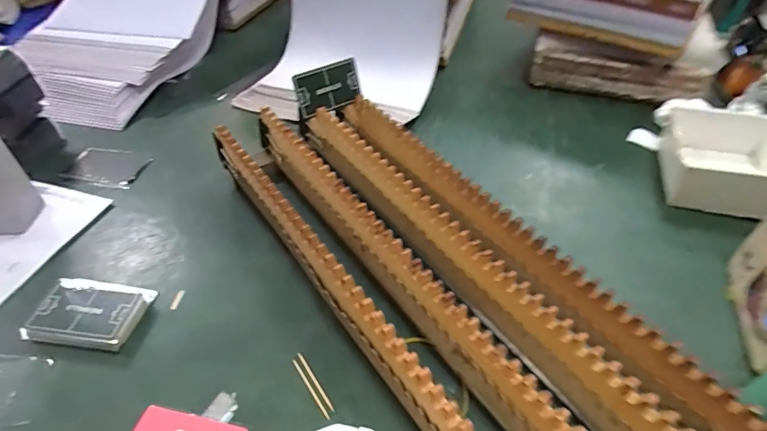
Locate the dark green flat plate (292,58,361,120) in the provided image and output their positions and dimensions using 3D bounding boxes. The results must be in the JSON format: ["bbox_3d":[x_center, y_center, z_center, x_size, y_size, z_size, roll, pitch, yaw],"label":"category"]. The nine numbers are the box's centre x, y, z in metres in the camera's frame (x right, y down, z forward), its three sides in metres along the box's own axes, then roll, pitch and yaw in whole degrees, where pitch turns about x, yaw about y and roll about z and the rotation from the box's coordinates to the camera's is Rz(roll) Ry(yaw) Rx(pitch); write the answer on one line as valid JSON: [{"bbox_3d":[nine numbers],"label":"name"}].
[{"bbox_3d":[-0.065,-0.154,0.574,0.085,0.054,0.015,-29,41,-26],"label":"dark green flat plate"}]

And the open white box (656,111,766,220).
[{"bbox_3d":[0.417,-0.073,0.589,0.128,0.062,0.169,13,45,12],"label":"open white box"}]

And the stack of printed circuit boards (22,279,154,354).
[{"bbox_3d":[-0.270,0.089,0.434,0.095,0.011,0.068,6,44,5],"label":"stack of printed circuit boards"}]

